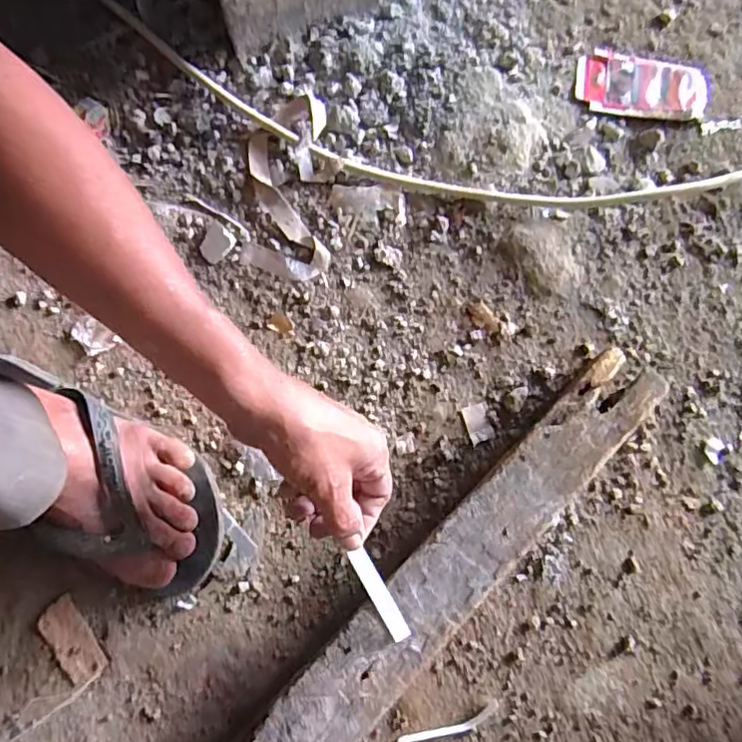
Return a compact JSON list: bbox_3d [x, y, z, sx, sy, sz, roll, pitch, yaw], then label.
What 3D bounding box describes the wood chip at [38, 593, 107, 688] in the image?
[{"bbox_3d":[-0.238,0.214,0.451,0.031,0.004,0.065,-37,79,-7],"label":"wood chip"}]

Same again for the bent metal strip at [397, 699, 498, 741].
[{"bbox_3d":[0.053,0.284,0.438,0.054,0.012,0.093,34,80,8],"label":"bent metal strip"}]

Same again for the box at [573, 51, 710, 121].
[{"bbox_3d":[0.261,-0.276,0.553,0.122,0.008,0.067,7,77,3],"label":"box"}]

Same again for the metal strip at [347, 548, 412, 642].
[{"bbox_3d":[0.006,0.161,0.409,0.014,0.006,0.070,-29,91,-5],"label":"metal strip"}]

